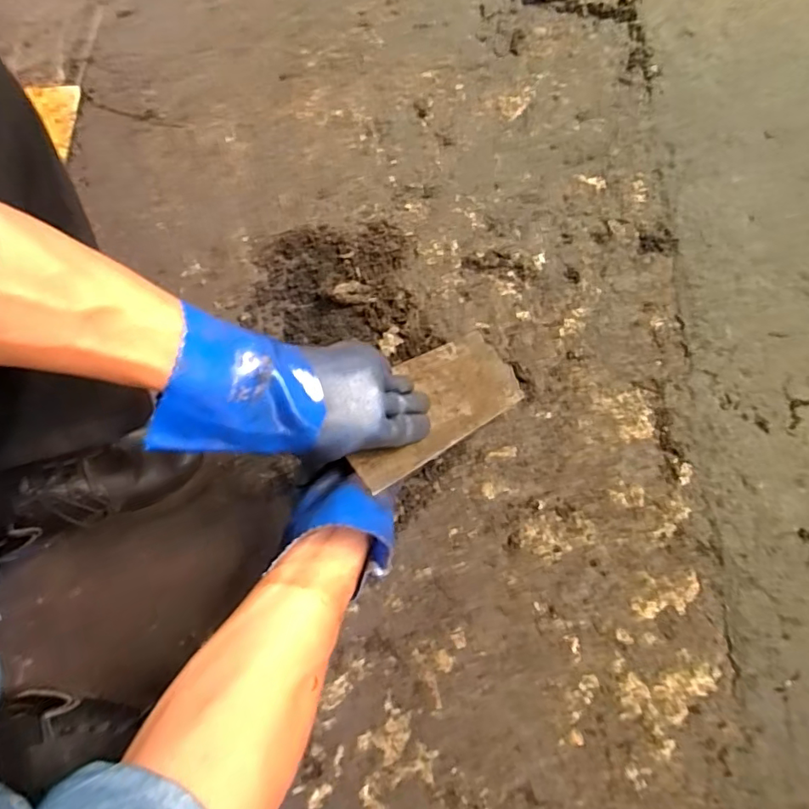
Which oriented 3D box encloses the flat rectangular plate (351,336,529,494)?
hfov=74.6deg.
[{"bbox_3d":[0.032,-0.006,0.548,0.265,0.012,0.100,-28,77,-45],"label":"flat rectangular plate"}]

